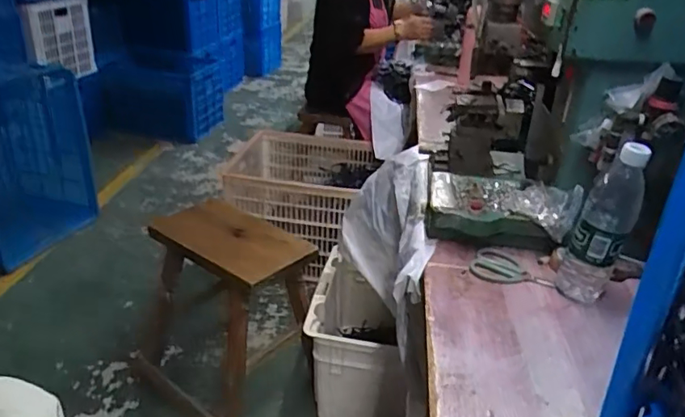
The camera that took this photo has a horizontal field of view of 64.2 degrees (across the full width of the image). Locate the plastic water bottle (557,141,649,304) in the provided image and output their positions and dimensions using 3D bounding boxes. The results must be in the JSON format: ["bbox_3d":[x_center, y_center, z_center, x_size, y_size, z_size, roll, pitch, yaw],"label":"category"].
[{"bbox_3d":[0.359,0.023,0.758,0.070,0.228,0.067,10,28,11],"label":"plastic water bottle"}]

